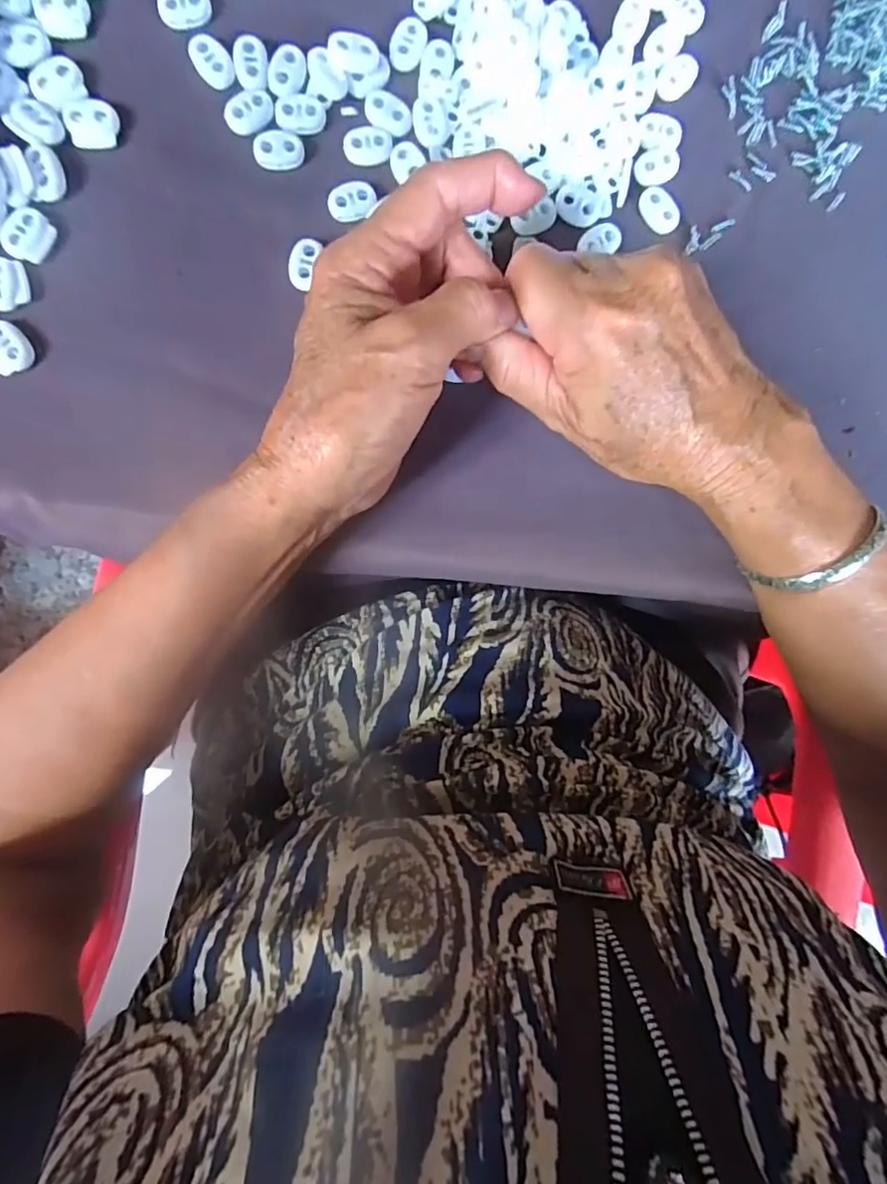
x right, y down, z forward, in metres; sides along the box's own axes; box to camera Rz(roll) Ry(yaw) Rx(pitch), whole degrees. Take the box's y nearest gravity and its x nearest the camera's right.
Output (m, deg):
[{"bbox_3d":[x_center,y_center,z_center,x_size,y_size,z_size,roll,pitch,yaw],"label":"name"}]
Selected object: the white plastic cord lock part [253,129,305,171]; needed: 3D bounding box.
[{"bbox_3d":[-0.075,-0.201,0.254,0.022,0.004,0.017,-4,93,-6],"label":"white plastic cord lock part"}]

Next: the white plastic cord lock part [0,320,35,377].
[{"bbox_3d":[-0.194,-0.107,0.247,0.022,0.004,0.020,40,88,-6],"label":"white plastic cord lock part"}]

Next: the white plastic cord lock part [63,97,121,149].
[{"bbox_3d":[-0.155,-0.207,0.247,0.021,0.004,0.021,-9,93,-6],"label":"white plastic cord lock part"}]

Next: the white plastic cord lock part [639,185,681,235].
[{"bbox_3d":[0.106,-0.187,0.273,0.017,0.004,0.023,-43,96,-3],"label":"white plastic cord lock part"}]

